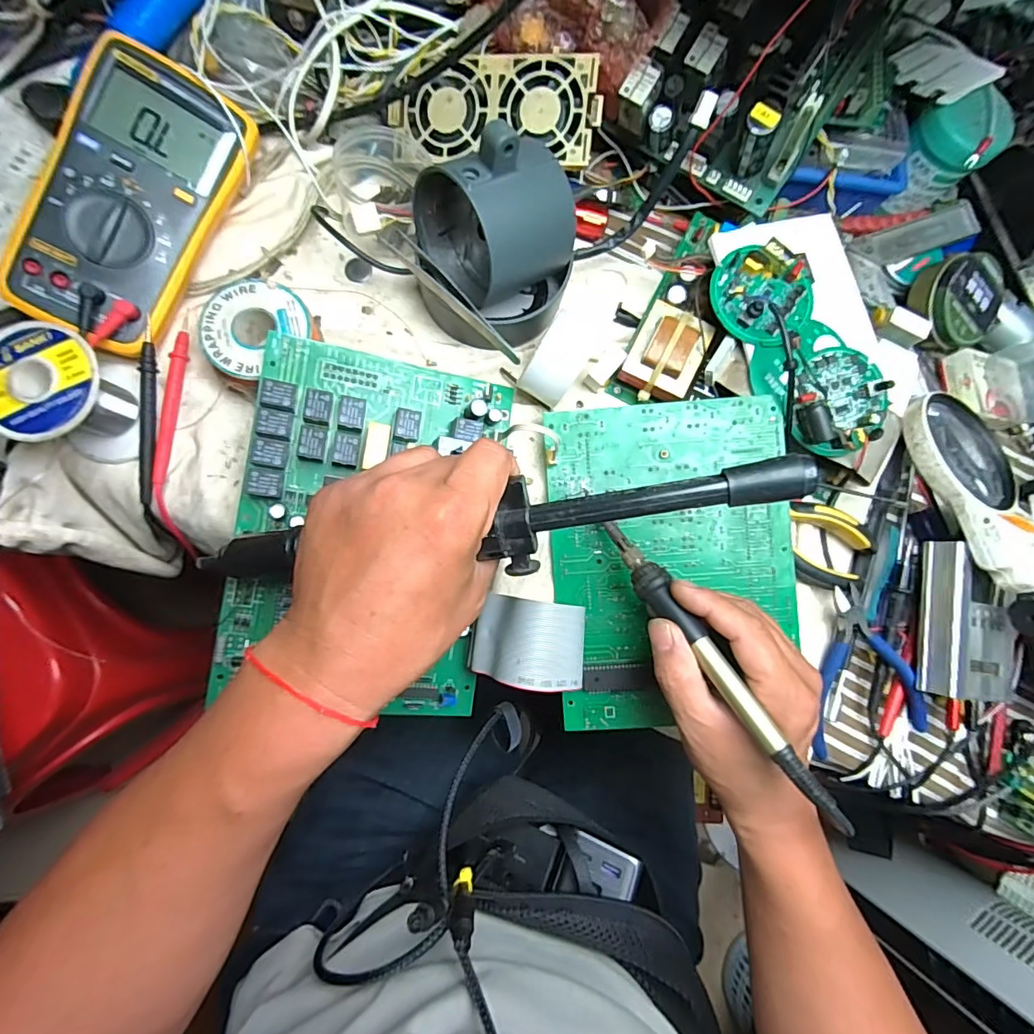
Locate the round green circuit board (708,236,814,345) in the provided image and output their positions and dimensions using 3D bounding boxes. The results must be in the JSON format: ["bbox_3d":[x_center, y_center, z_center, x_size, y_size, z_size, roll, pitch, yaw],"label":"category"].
[{"bbox_3d":[0.168,-0.151,0.343,0.070,0.026,0.063,6,82,-6],"label":"round green circuit board"}]

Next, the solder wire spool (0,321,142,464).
[{"bbox_3d":[-0.264,-0.071,0.305,0.060,0.064,0.064,1,83,-7],"label":"solder wire spool"}]

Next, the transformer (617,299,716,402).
[{"bbox_3d":[0.105,-0.115,0.366,0.048,0.038,0.062,27,80,-3],"label":"transformer"}]

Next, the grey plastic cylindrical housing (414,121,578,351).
[{"bbox_3d":[-0.012,-0.163,0.319,0.098,0.101,0.092,-5,83,-8],"label":"grey plastic cylindrical housing"}]

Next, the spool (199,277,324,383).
[{"bbox_3d":[-0.170,-0.124,0.332,0.067,0.023,0.061,1,83,-7],"label":"spool"}]

